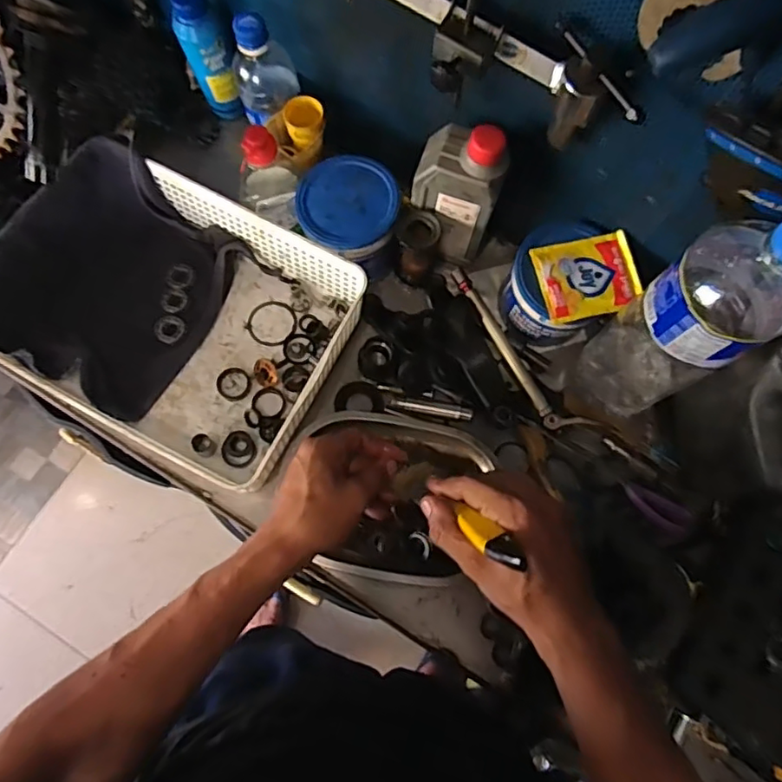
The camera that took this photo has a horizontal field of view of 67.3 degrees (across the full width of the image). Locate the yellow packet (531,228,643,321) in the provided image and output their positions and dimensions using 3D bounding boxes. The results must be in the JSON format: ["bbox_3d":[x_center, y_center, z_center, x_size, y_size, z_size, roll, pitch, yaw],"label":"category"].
[{"bbox_3d":[0.191,-0.112,0.571,0.096,0.010,0.081,-11,75,-5],"label":"yellow packet"}]

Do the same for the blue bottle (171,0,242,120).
[{"bbox_3d":[-0.199,-0.359,0.635,0.040,0.144,0.035,-21,76,-8],"label":"blue bottle"}]

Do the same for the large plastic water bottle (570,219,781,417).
[{"bbox_3d":[0.247,-0.052,0.496,0.093,0.303,0.091,-37,78,-11],"label":"large plastic water bottle"}]

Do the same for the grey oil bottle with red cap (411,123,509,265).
[{"bbox_3d":[0.064,-0.194,0.587,0.079,0.176,0.046,21,74,4],"label":"grey oil bottle with red cap"}]

